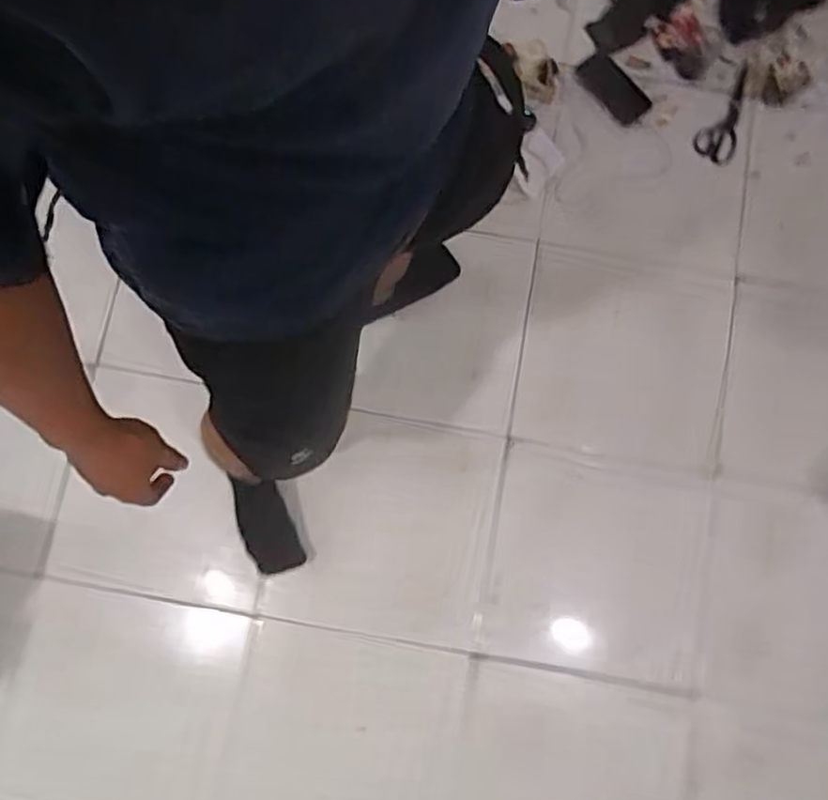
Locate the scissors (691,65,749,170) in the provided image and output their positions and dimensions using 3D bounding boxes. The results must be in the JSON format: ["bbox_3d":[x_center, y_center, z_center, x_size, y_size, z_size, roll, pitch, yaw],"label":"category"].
[{"bbox_3d":[0.625,-0.584,1.379,0.083,0.008,0.218,11,84,6],"label":"scissors"}]

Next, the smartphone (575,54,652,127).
[{"bbox_3d":[0.407,-0.634,1.370,0.084,0.015,0.155,-43,89,-6],"label":"smartphone"}]

